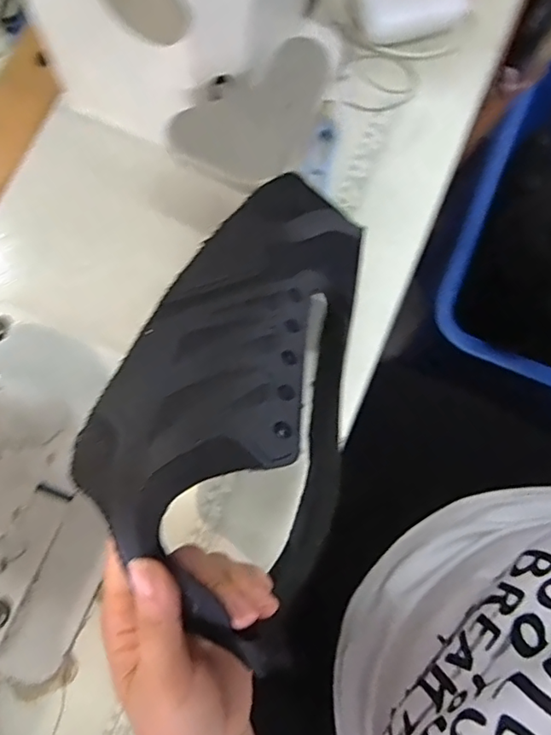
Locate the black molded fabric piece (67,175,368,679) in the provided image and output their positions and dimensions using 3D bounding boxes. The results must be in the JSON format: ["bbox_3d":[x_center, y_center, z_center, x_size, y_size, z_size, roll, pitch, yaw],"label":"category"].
[{"bbox_3d":[-0.016,-0.003,0.274,0.110,0.038,0.244,16,58,5],"label":"black molded fabric piece"}]

